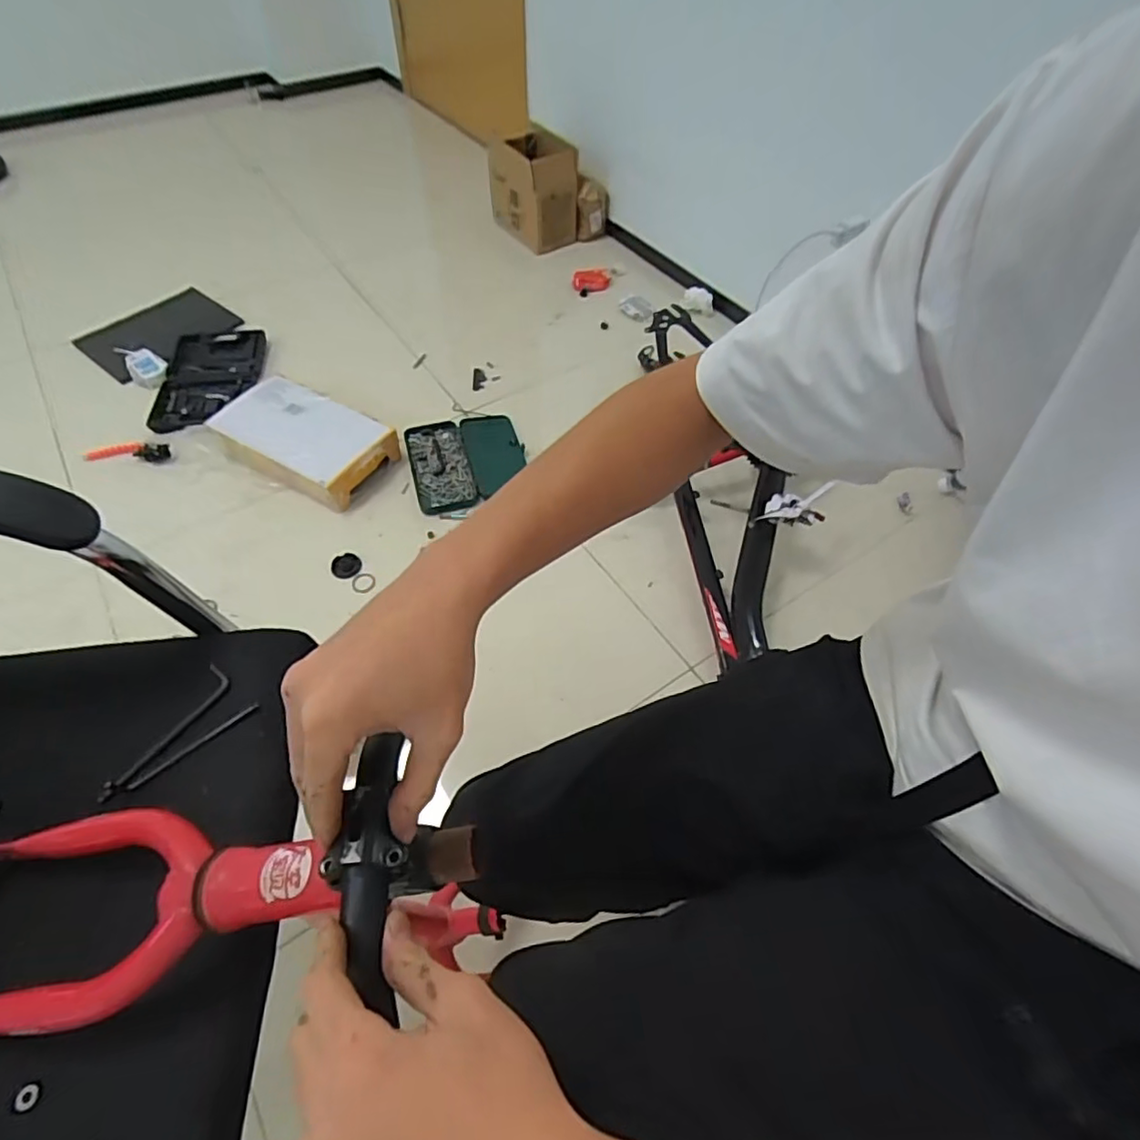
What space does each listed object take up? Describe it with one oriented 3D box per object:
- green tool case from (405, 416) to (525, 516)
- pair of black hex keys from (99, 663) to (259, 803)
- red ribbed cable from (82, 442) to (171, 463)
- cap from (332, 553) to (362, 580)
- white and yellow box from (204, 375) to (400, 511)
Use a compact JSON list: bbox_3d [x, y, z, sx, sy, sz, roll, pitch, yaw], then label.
[{"bbox_3d":[-0.224,-0.235,1.338,0.251,0.048,0.252,-15,57,-14],"label":"green tool case"},{"bbox_3d":[-0.322,0.135,0.489,0.058,0.010,0.117,34,60,18],"label":"pair of black hex keys"},{"bbox_3d":[-0.942,-0.249,1.288,0.180,0.046,0.051,3,55,-2],"label":"red ribbed cable"},{"bbox_3d":[-0.429,-0.010,1.158,0.054,0.010,0.052,-23,60,-19],"label":"cap"},{"bbox_3d":[-0.550,-0.284,1.267,0.330,0.095,0.208,24,57,12],"label":"white and yellow box"}]

